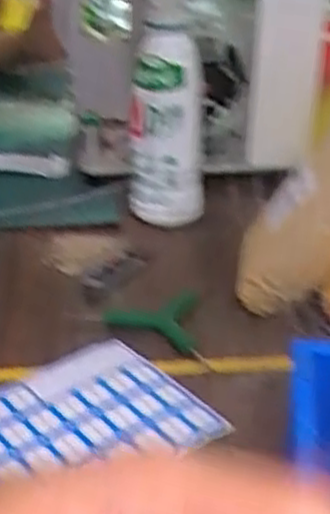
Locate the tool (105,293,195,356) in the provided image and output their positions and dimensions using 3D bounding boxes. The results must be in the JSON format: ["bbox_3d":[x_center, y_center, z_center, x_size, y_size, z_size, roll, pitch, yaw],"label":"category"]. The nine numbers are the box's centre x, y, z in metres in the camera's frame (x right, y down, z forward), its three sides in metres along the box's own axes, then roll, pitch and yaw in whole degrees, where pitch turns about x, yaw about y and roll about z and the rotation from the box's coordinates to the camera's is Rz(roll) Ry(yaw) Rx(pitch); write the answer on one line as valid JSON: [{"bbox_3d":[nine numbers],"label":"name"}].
[{"bbox_3d":[0.007,0.040,0.618,0.079,0.007,0.082,16,30,27],"label":"tool"}]

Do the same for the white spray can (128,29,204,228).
[{"bbox_3d":[0.002,-0.111,0.733,0.066,0.174,0.072,2,28,2],"label":"white spray can"}]

